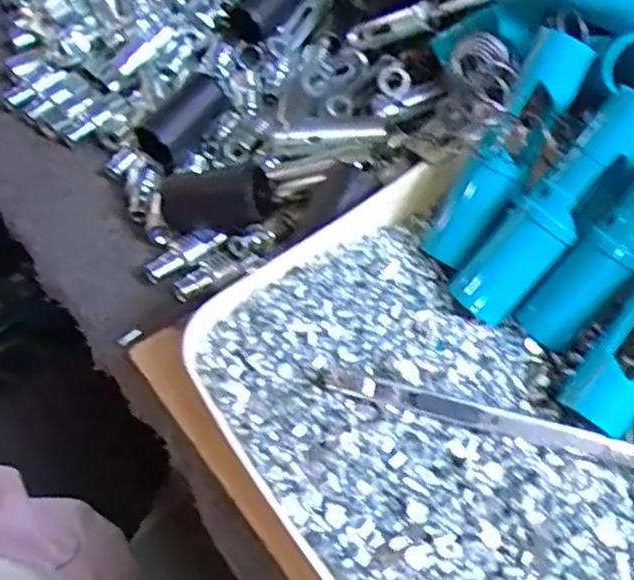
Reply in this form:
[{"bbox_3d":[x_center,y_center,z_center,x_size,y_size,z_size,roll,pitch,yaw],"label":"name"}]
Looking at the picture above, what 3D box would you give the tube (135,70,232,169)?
[{"bbox_3d":[-0.093,-0.121,0.481,0.042,0.032,0.069,37,78,27],"label":"tube"}]

